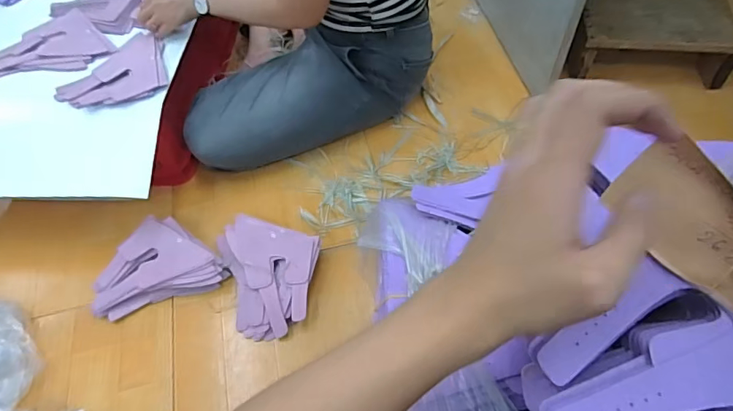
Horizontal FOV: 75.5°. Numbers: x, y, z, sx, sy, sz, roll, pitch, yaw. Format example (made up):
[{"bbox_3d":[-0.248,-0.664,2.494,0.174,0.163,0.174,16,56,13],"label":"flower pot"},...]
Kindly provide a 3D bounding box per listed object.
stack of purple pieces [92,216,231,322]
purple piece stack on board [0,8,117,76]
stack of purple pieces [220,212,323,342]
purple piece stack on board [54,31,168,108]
[{"bbox_3d":[-0.361,0.096,0.813,0.219,0.054,0.145,-17,57,-8],"label":"stack of purple pieces"},{"bbox_3d":[-0.593,-0.279,0.870,0.207,0.019,0.159,-39,63,-20],"label":"purple piece stack on board"},{"bbox_3d":[-0.172,0.119,0.790,0.171,0.048,0.189,7,57,8],"label":"stack of purple pieces"},{"bbox_3d":[-0.424,-0.227,0.824,0.148,0.006,0.192,33,64,22],"label":"purple piece stack on board"}]

